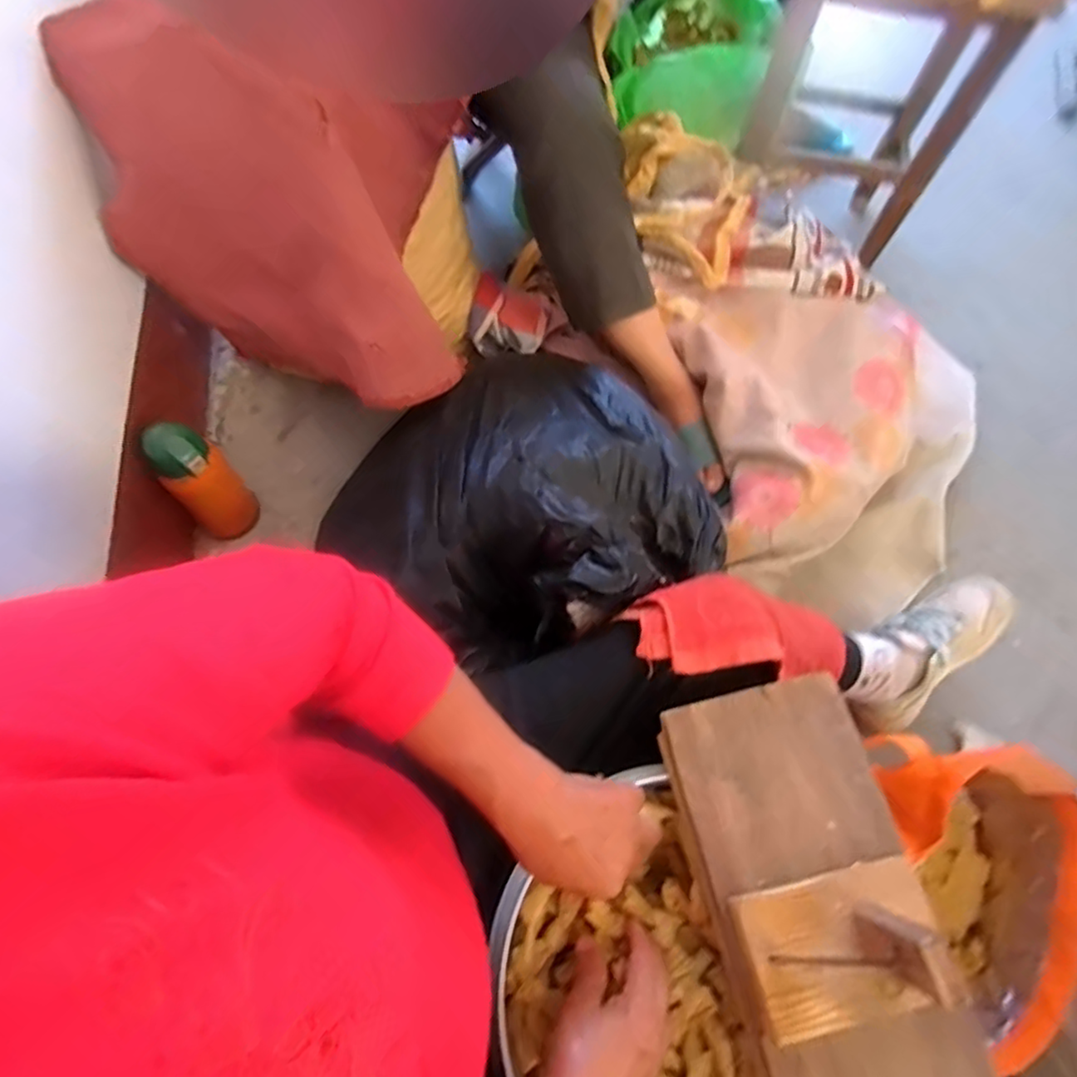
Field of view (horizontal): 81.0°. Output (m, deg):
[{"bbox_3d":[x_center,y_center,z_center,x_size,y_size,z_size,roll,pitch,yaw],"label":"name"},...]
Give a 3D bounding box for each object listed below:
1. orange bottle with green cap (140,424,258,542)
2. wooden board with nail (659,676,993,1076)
[{"bbox_3d":[-0.420,-0.065,0.803,0.074,0.191,0.073,-41,74,-18],"label":"orange bottle with green cap"},{"bbox_3d":[0.222,0.286,0.418,0.151,0.138,0.382,-12,68,-8],"label":"wooden board with nail"}]

